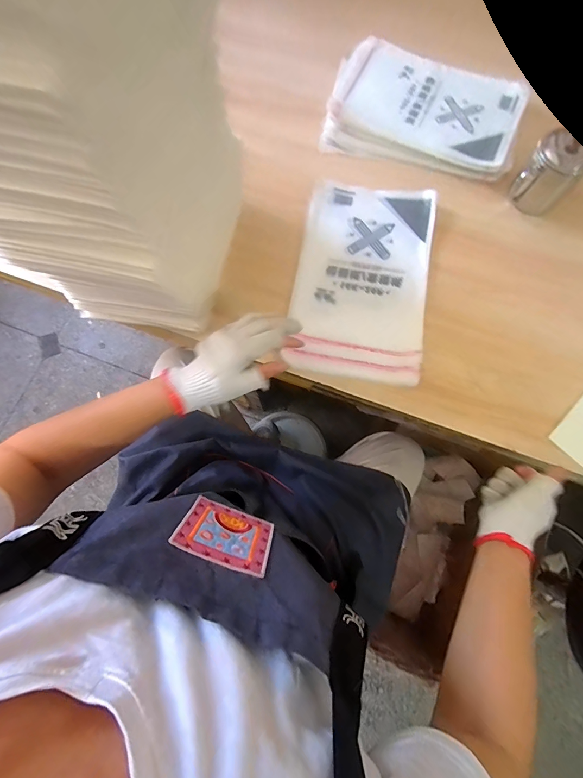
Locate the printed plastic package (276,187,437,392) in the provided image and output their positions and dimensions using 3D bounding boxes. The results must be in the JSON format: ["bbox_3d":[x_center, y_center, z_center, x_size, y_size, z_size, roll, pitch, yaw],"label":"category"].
[{"bbox_3d":[0.115,-0.181,0.573,0.203,0.020,0.338,10,74,3],"label":"printed plastic package"}]

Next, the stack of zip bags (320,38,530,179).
[{"bbox_3d":[0.241,-0.509,0.652,0.335,0.039,0.236,21,75,6],"label":"stack of zip bags"}]

